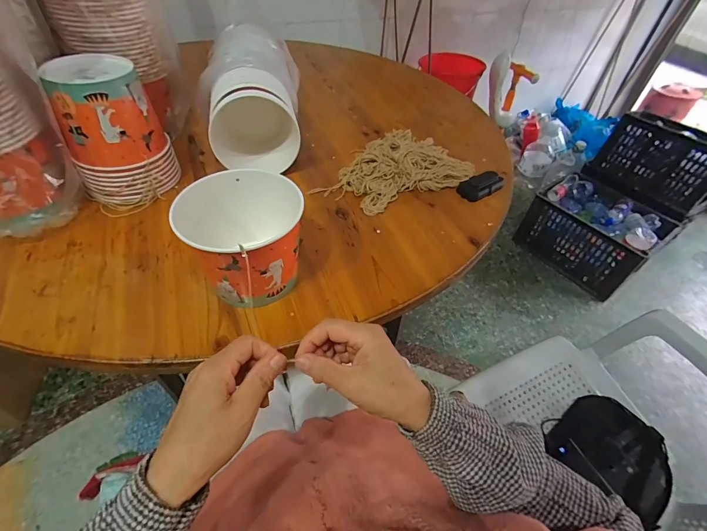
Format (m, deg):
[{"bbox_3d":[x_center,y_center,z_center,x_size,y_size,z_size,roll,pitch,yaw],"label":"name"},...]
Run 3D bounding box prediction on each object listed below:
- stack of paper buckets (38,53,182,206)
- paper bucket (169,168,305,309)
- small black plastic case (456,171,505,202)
[{"bbox_3d":[-0.422,-0.237,0.619,0.156,0.198,0.154,-22,53,-22],"label":"stack of paper buckets"},{"bbox_3d":[-0.150,-0.035,0.497,0.159,0.129,0.158,2,48,-2],"label":"paper bucket"},{"bbox_3d":[0.268,-0.170,0.722,0.111,0.025,0.054,-24,53,-23],"label":"small black plastic case"}]

